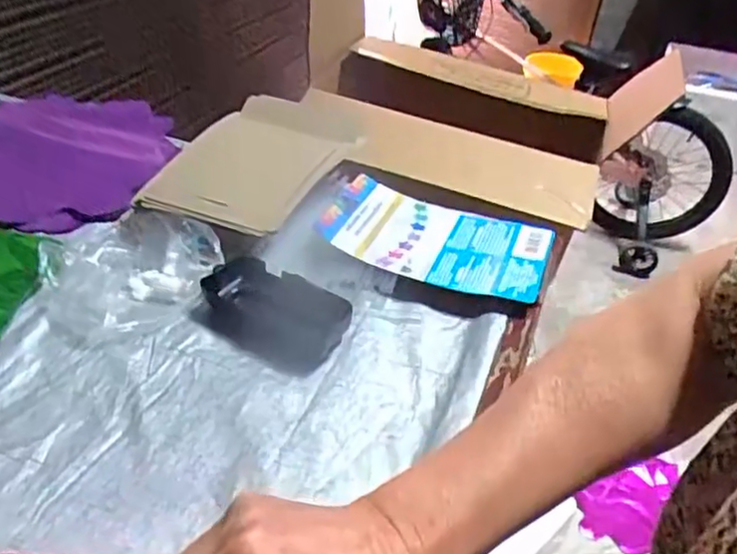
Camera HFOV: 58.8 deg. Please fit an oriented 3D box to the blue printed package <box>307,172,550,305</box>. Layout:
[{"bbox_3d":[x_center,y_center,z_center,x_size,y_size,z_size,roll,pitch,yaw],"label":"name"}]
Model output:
[{"bbox_3d":[0.057,-0.033,0.546,0.182,0.030,0.110,15,39,15],"label":"blue printed package"}]

